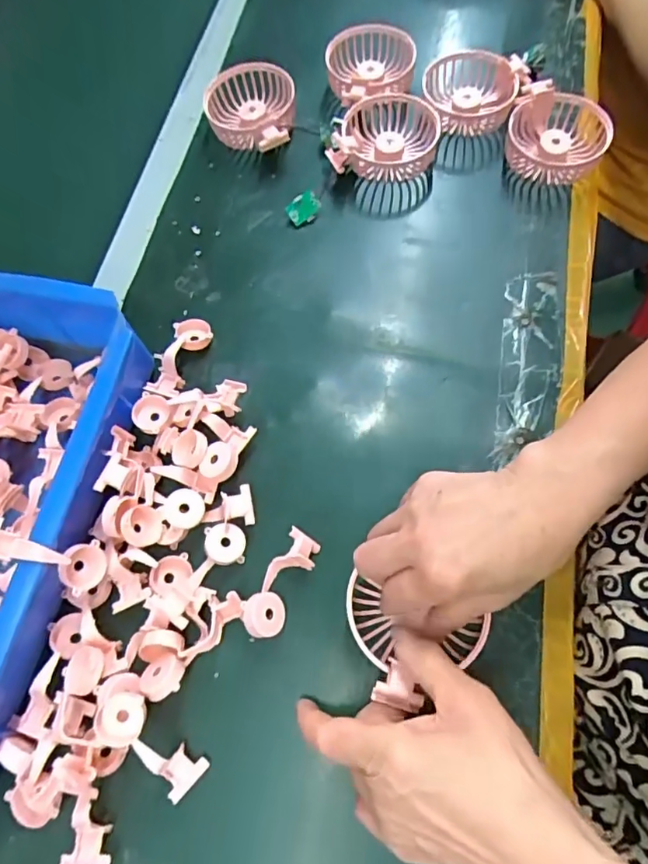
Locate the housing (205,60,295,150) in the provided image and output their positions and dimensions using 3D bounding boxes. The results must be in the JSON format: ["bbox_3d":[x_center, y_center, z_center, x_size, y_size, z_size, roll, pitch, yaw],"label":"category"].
[{"bbox_3d":[-0.075,-0.313,0.533,0.093,0.036,0.101,-6,67,4],"label":"housing"}]

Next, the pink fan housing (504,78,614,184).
[{"bbox_3d":[0.216,-0.273,0.503,0.090,0.042,0.088,19,71,11],"label":"pink fan housing"}]

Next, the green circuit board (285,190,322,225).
[{"bbox_3d":[-0.018,-0.207,0.499,0.030,0.023,0.005,-33,28,13],"label":"green circuit board"}]

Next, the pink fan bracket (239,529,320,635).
[{"bbox_3d":[-0.029,0.103,0.369,0.028,0.018,0.073,24,72,16],"label":"pink fan bracket"}]

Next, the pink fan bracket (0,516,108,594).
[{"bbox_3d":[-0.172,0.078,0.340,0.022,0.077,0.031,-9,59,45],"label":"pink fan bracket"}]

